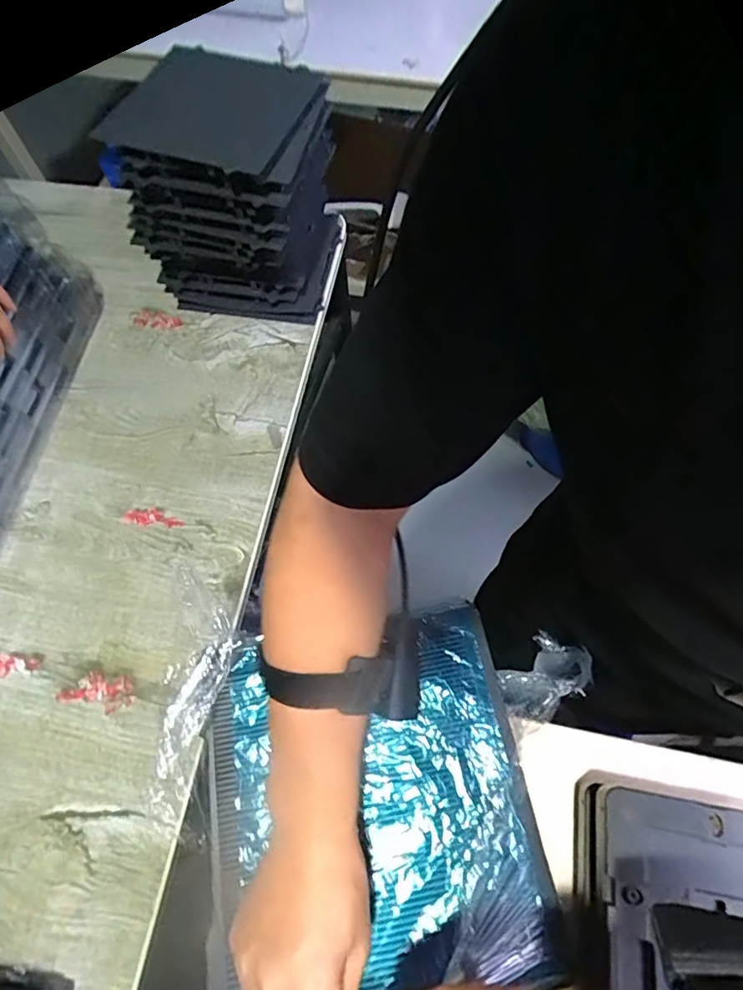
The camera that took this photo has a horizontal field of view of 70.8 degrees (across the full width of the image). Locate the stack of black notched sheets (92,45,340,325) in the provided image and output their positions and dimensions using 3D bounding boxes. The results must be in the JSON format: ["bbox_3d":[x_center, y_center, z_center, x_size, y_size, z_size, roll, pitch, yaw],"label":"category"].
[{"bbox_3d":[-0.176,-0.379,0.679,0.235,0.193,0.216,9,67,5],"label":"stack of black notched sheets"}]

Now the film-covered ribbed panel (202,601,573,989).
[{"bbox_3d":[-0.007,0.212,0.369,0.229,0.026,0.237,-10,67,-3],"label":"film-covered ribbed panel"}]

